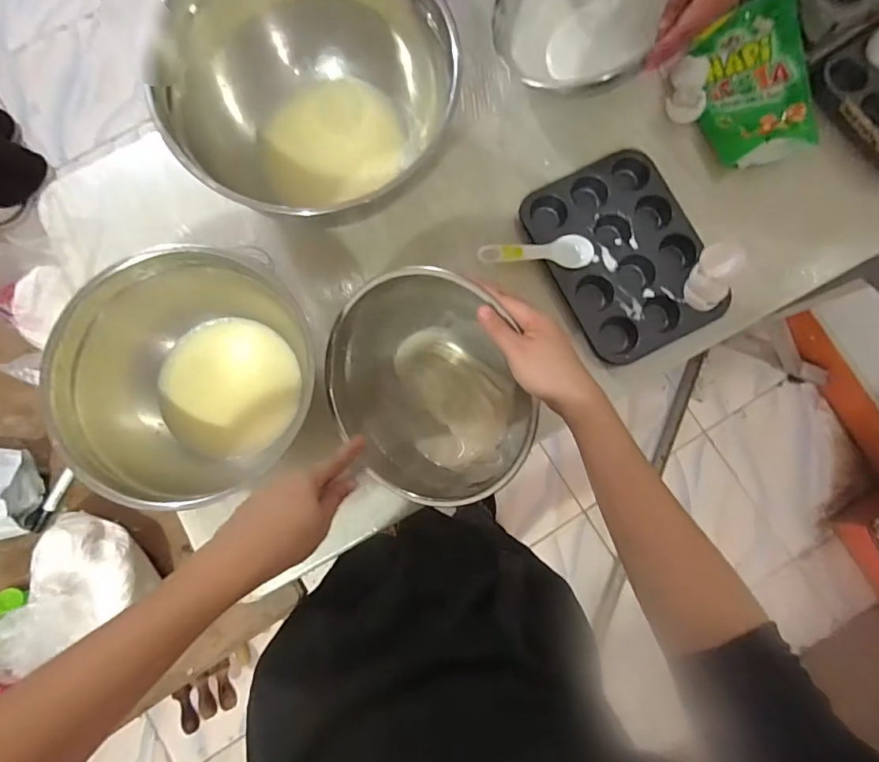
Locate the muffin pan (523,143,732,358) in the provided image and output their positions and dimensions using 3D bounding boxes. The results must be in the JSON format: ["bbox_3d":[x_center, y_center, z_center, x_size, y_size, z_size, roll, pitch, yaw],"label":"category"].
[{"bbox_3d":[0.233,-0.160,0.624,0.178,0.035,0.249,-25,84,-4],"label":"muffin pan"}]

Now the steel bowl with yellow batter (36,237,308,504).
[{"bbox_3d":[-0.272,-0.010,0.552,0.204,0.163,0.256,35,84,4],"label":"steel bowl with yellow batter"}]

